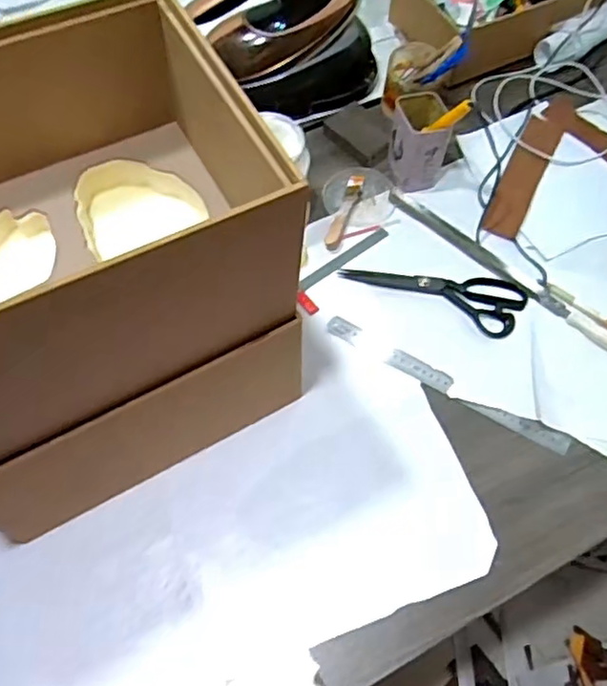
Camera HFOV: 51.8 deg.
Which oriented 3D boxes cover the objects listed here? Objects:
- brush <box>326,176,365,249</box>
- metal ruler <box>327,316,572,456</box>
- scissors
[{"bbox_3d":[0.059,-0.187,0.884,0.023,0.014,0.126,17,64,8],"label":"brush"},{"bbox_3d":[0.172,0.049,0.773,0.319,0.009,0.025,28,74,14],"label":"metal ruler"},{"bbox_3d":[0.175,-0.080,0.834,0.233,0.010,0.081,23,64,11],"label":"scissors"}]

